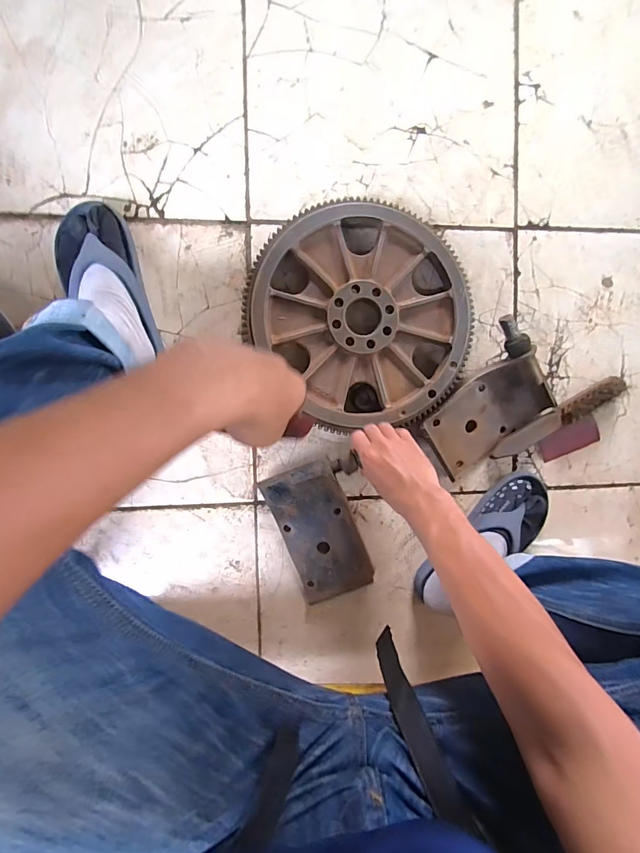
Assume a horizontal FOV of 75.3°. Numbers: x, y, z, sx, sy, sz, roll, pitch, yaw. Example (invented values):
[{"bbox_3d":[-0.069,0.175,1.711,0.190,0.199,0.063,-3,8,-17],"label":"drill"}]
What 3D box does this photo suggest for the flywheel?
[{"bbox_3d":[0.063,-0.155,0.586,0.282,0.057,0.306,0,94,-6],"label":"flywheel"}]

